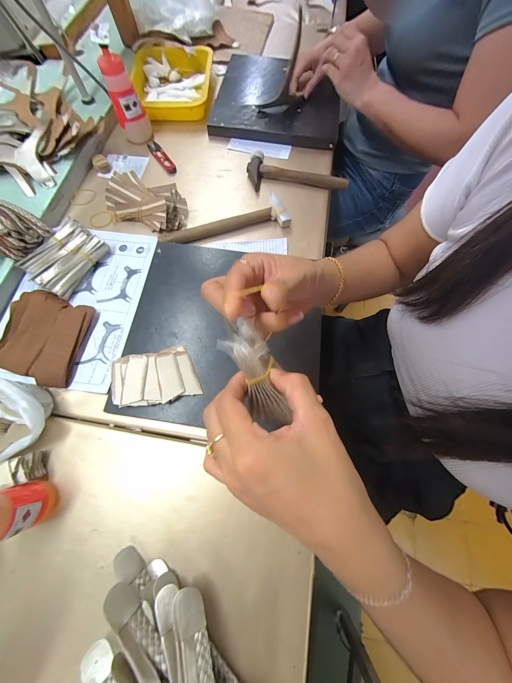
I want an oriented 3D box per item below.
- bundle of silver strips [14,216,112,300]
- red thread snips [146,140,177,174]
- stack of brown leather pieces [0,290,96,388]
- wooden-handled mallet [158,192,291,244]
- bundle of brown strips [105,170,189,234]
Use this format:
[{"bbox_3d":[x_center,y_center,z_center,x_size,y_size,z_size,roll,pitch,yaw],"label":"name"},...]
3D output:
[{"bbox_3d":[-0.340,-0.150,0.418,0.098,0.031,0.126,27,72,8],"label":"bundle of silver strips"},{"bbox_3d":[-0.208,-0.410,0.520,0.025,0.008,0.107,-33,75,-12],"label":"red thread snips"},{"bbox_3d":[-0.336,-0.009,0.371,0.111,0.029,0.141,9,71,2],"label":"stack of brown leather pieces"},{"bbox_3d":[-0.061,-0.233,0.456,0.245,0.022,0.068,-14,72,-6],"label":"wooden-handled mallet"},{"bbox_3d":[-0.207,-0.268,0.450,0.153,0.048,0.086,16,71,4],"label":"bundle of brown strips"}]

